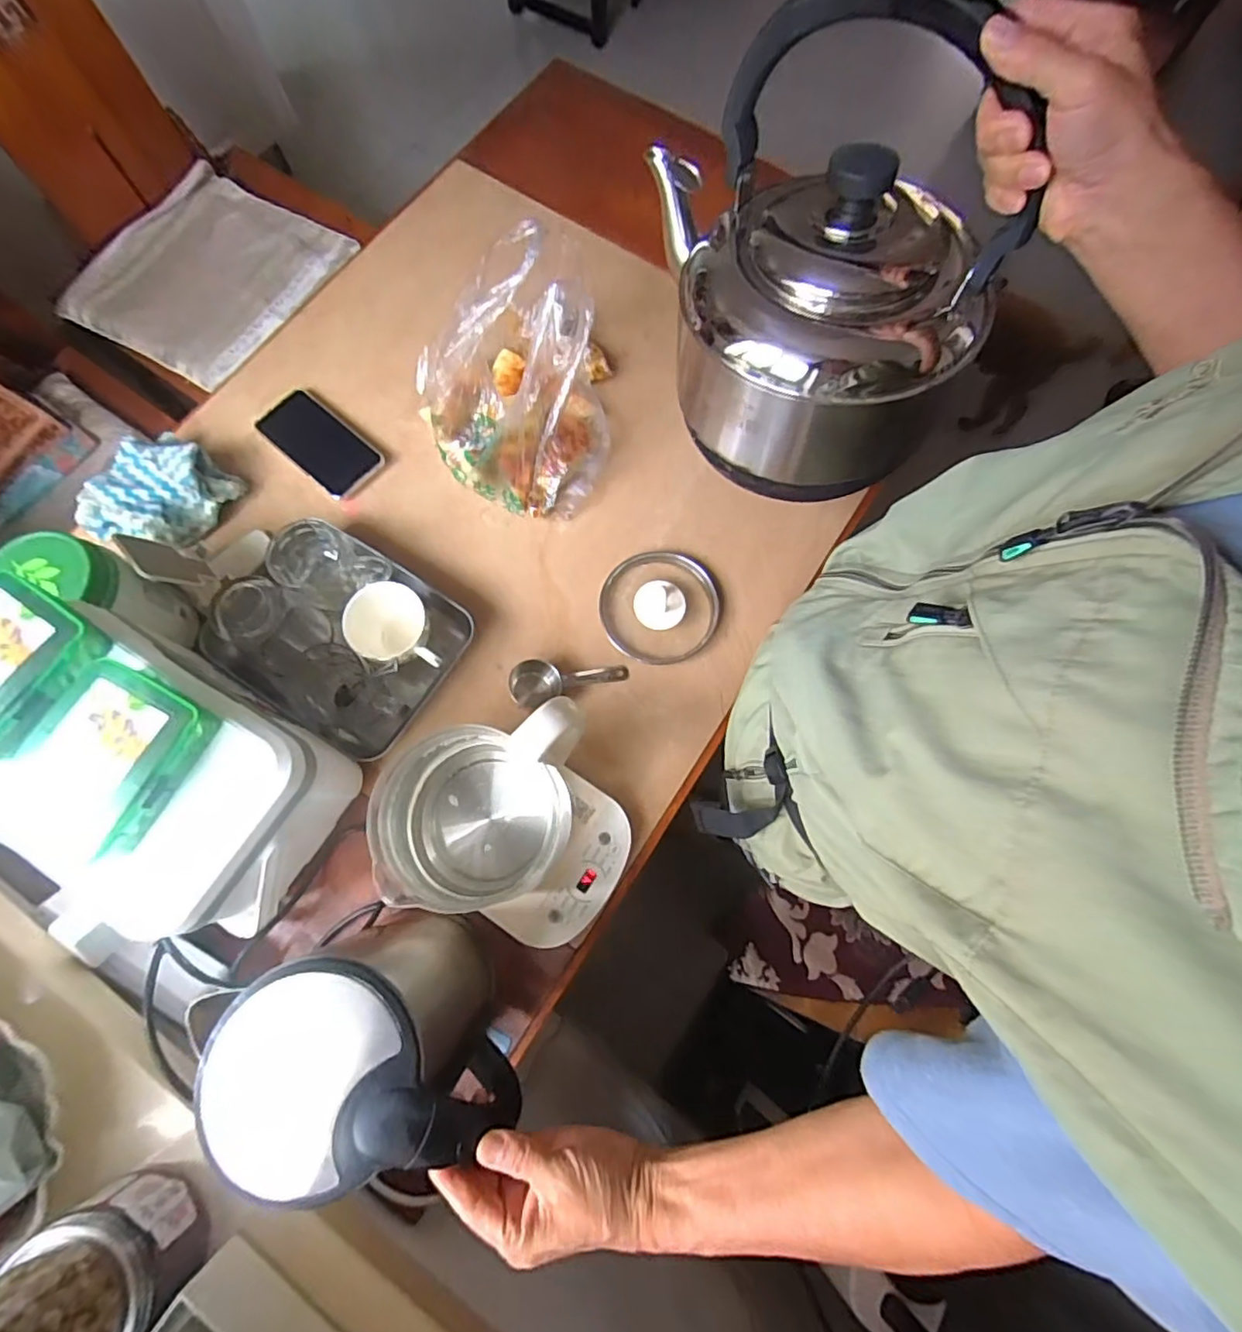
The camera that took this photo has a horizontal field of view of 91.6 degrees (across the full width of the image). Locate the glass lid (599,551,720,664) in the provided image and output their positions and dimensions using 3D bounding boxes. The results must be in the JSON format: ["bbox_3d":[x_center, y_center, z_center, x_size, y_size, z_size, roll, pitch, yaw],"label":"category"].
[{"bbox_3d":[0.045,-0.071,0.697,0.134,0.031,0.131,0,75,-1],"label":"glass lid"}]

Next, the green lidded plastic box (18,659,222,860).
[{"bbox_3d":[-0.383,0.070,0.453,0.097,0.036,0.128,22,76,5],"label":"green lidded plastic box"}]

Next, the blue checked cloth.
[{"bbox_3d":[-0.543,-0.200,0.703,0.124,0.058,0.143,29,77,6],"label":"blue checked cloth"}]

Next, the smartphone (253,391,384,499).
[{"bbox_3d":[-0.377,-0.281,0.756,0.167,0.015,0.082,41,78,9],"label":"smartphone"}]

